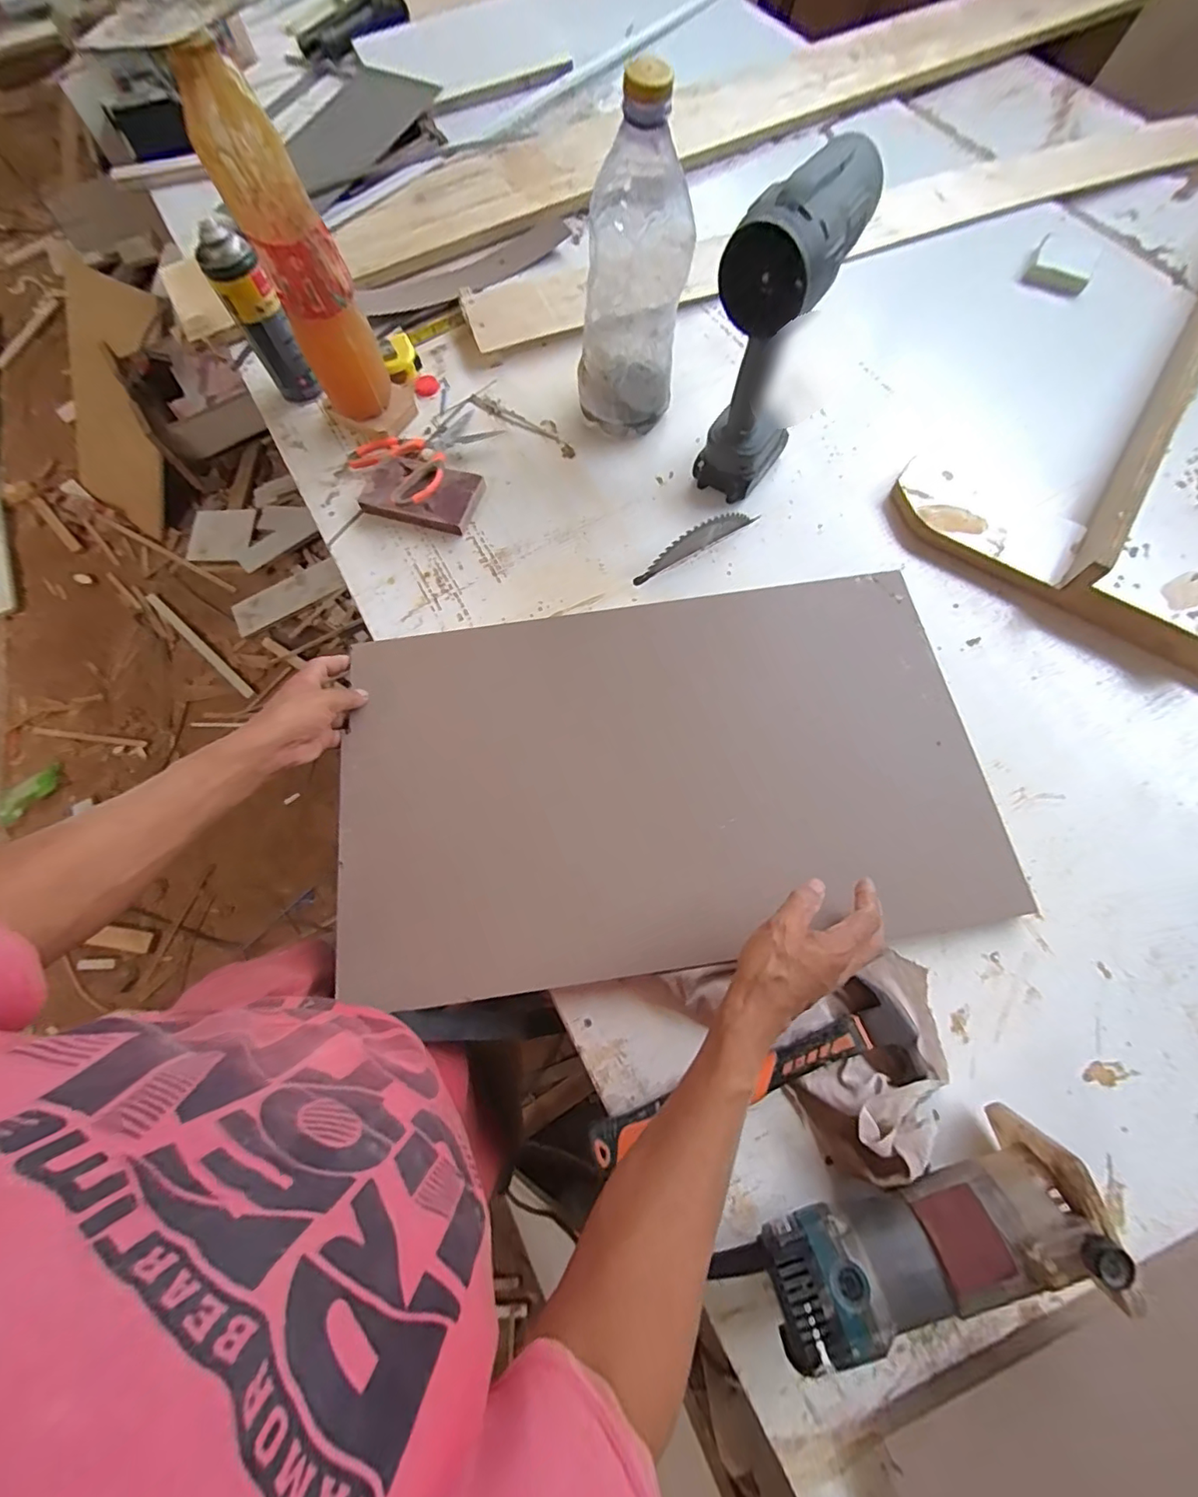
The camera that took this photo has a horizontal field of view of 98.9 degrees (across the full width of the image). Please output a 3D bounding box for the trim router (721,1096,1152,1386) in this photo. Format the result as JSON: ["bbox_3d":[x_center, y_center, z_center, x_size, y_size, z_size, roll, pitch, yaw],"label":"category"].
[{"bbox_3d":[0.213,0.349,0.356,0.245,0.092,0.084,-21,72,-4],"label":"trim router"}]

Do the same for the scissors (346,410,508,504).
[{"bbox_3d":[-0.220,-0.388,0.659,0.173,0.037,0.152,-41,75,-11],"label":"scissors"}]

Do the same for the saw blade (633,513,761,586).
[{"bbox_3d":[0.113,-0.240,0.591,0.160,0.040,0.008,-30,73,-7],"label":"saw blade"}]

